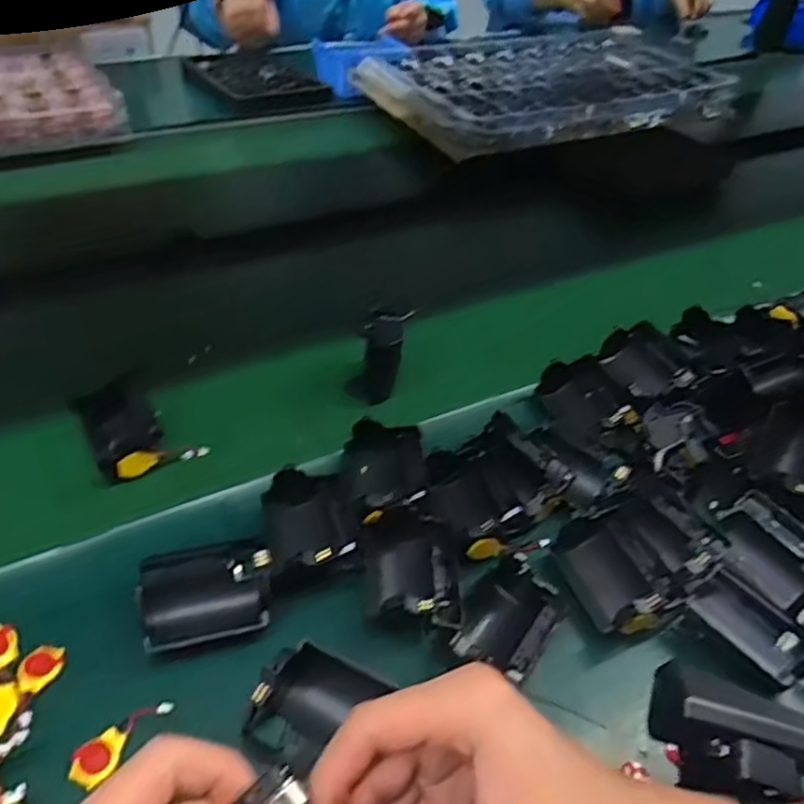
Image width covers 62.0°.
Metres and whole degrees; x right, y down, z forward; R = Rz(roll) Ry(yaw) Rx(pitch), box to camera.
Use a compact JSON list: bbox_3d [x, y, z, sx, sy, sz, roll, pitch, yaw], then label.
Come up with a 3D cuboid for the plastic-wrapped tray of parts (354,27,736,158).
[{"bbox_3d":[0.241,-0.489,1.041,0.578,0.052,0.360,-24,51,-28],"label":"plastic-wrapped tray of parts"}]

